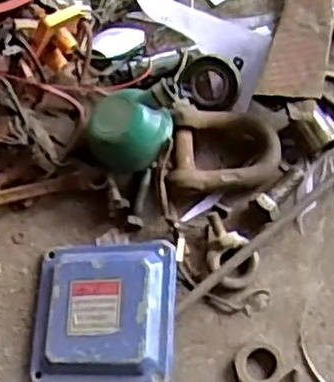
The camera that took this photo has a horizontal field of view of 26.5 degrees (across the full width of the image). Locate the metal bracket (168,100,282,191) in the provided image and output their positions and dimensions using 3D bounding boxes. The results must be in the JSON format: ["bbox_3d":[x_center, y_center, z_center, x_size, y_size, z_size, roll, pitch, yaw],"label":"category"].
[{"bbox_3d":[0.047,-0.031,0.579,0.088,0.020,0.068,7,74,-8],"label":"metal bracket"}]

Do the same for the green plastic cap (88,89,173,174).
[{"bbox_3d":[-0.031,-0.046,0.563,0.064,0.041,0.059,-1,71,4],"label":"green plastic cap"}]

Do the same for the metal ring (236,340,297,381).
[{"bbox_3d":[0.071,0.131,0.533,0.037,0.013,0.036,-1,71,4],"label":"metal ring"}]

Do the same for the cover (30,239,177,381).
[{"bbox_3d":[-0.048,0.092,0.543,0.110,0.034,0.111,0,71,5],"label":"cover"}]

